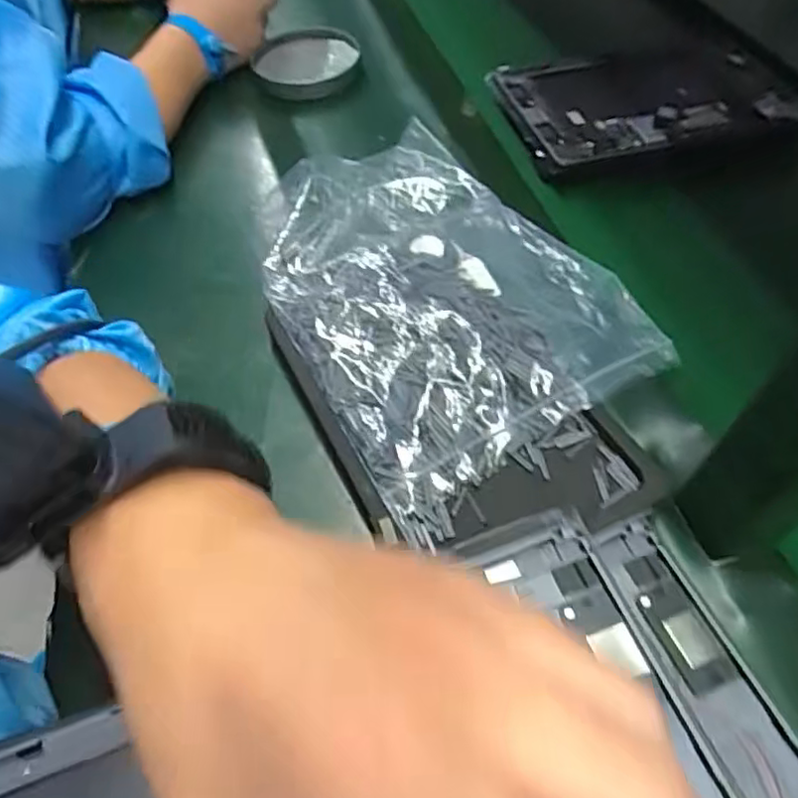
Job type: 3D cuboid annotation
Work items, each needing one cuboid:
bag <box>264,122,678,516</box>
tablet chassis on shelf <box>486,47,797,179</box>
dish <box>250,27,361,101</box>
[{"bbox_3d":[0.022,-0.085,0.436,0.215,0.037,0.289,-26,57,-16],"label":"bag"},{"bbox_3d":[0.232,-0.286,0.575,0.265,0.021,0.161,-14,59,-8],"label":"tablet chassis on shelf"},{"bbox_3d":[-0.097,-0.358,0.655,0.106,0.030,0.124,-3,54,0],"label":"dish"}]

